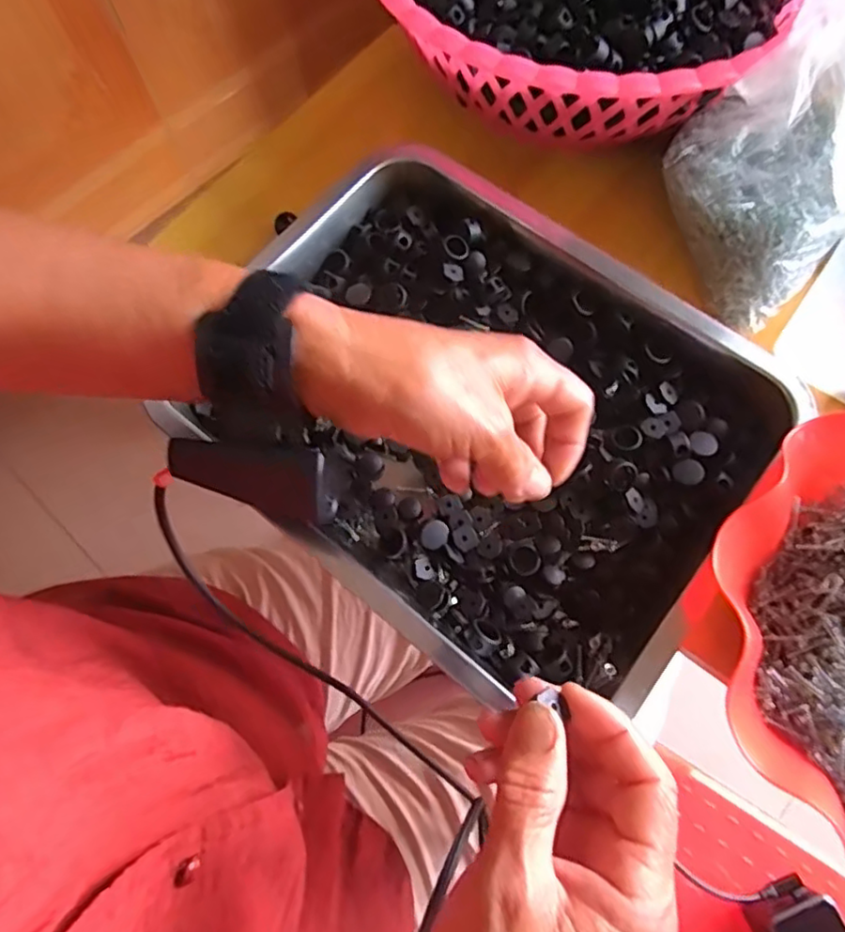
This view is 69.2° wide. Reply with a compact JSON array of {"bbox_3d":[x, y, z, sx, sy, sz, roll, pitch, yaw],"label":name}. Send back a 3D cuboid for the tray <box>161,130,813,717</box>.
[{"bbox_3d":[0.035,-0.038,0.354,0.296,0.044,0.238,37,76,13],"label":"tray"}]

